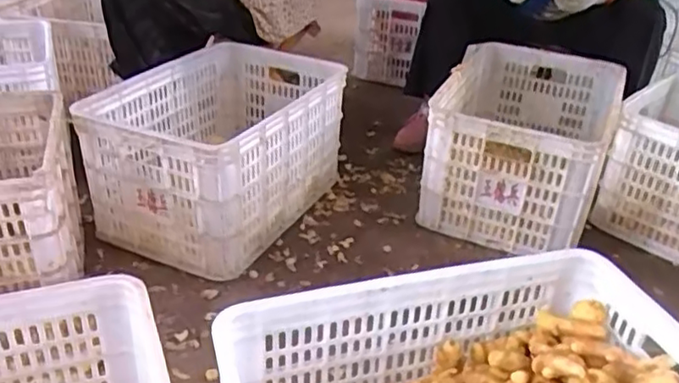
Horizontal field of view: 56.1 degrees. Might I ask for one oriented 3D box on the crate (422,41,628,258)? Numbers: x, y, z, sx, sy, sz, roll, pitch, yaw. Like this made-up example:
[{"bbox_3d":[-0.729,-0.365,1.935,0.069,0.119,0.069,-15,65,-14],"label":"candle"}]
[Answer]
[{"bbox_3d":[0.438,-0.133,1.519,0.363,0.260,0.564,13,32,17],"label":"crate"}]

